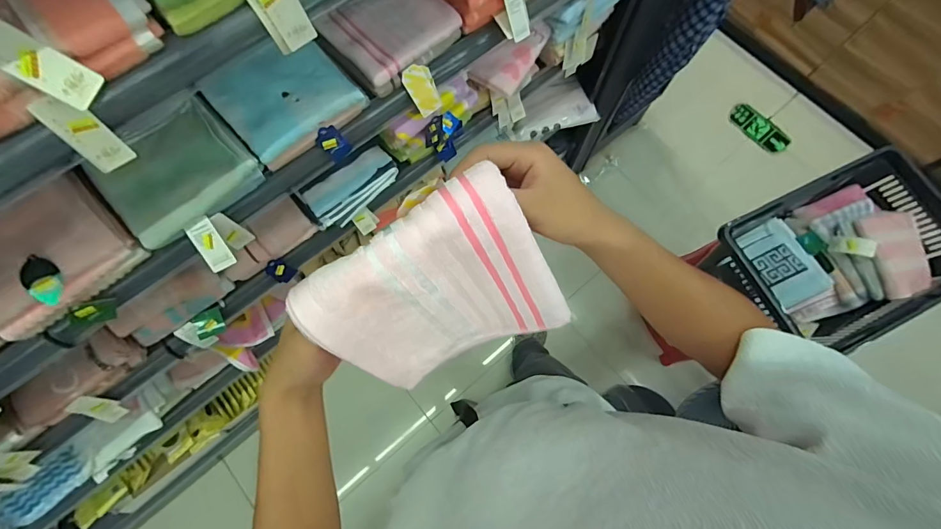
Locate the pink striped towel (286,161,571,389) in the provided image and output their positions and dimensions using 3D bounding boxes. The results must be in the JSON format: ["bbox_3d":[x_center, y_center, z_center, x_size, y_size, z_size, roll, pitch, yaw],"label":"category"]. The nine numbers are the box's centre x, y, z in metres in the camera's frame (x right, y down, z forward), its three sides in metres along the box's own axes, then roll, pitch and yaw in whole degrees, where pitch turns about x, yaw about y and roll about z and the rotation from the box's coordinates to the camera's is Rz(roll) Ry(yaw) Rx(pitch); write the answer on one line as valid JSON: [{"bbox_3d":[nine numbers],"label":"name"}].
[{"bbox_3d":[-0.021,0.030,0.329,0.168,0.157,0.029,-30,44,5],"label":"pink striped towel"}]

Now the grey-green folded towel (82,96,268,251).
[{"bbox_3d":[-0.423,-0.132,0.602,0.186,0.045,0.147,-41,77,-12],"label":"grey-green folded towel"}]

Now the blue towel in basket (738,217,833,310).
[{"bbox_3d":[0.746,-0.005,0.990,0.126,0.062,0.201,-18,74,-6],"label":"blue towel in basket"}]

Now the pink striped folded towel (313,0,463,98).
[{"bbox_3d":[-0.138,-0.388,0.684,0.198,0.051,0.163,-41,77,-12],"label":"pink striped folded towel"}]

